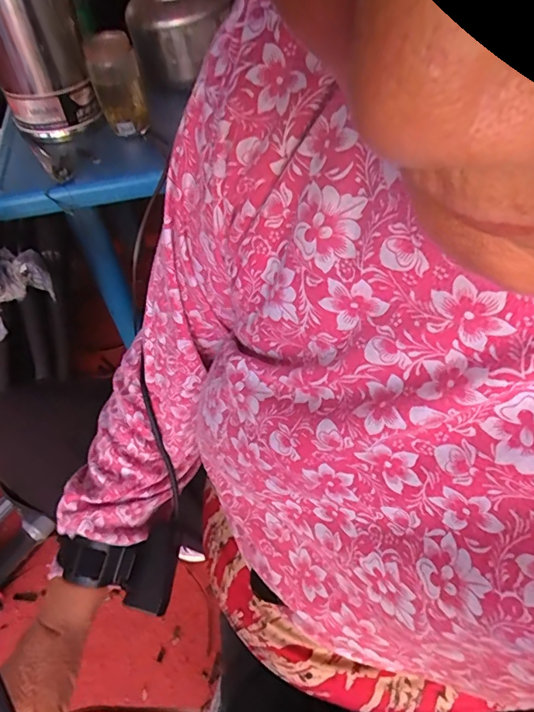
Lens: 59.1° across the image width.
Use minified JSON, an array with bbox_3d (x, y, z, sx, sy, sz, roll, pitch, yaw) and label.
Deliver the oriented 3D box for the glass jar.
[{"bbox_3d":[-0.239,-0.436,0.755,0.075,0.128,0.075,-17,52,-9],"label":"glass jar"}]

